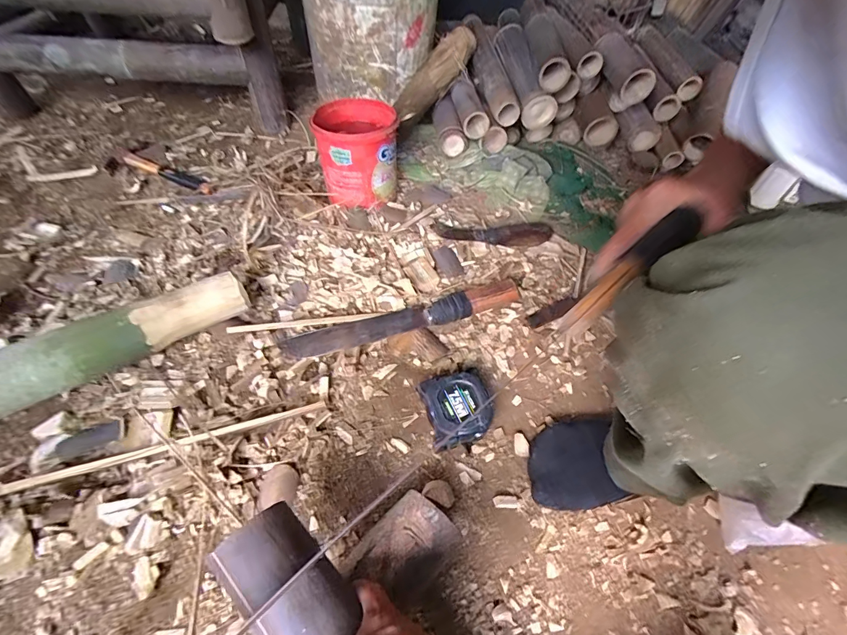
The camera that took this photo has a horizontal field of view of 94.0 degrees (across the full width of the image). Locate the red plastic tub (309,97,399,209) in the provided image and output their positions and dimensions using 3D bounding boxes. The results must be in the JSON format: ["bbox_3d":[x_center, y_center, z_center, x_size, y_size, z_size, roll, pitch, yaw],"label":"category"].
[{"bbox_3d":[-0.118,-0.288,0.709,0.132,0.141,0.165,-5,53,-8],"label":"red plastic tub"}]

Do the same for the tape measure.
[{"bbox_3d":[0.041,0.114,0.489,0.080,0.044,0.088,-12,54,-13],"label":"tape measure"}]

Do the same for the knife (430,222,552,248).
[{"bbox_3d":[0.124,-0.149,0.707,0.210,0.029,0.051,-1,52,-5],"label":"knife"}]

